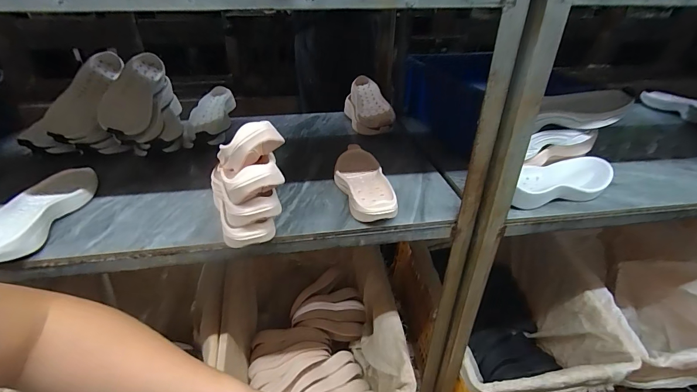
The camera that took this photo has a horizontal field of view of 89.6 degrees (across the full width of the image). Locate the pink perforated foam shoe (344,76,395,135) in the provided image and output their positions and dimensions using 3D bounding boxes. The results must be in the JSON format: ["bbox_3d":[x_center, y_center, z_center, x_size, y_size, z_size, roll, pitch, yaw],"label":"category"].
[{"bbox_3d":[0.060,-0.264,1.059,0.110,0.102,0.271,-4,32,-11],"label":"pink perforated foam shoe"}]

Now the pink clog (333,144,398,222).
[{"bbox_3d":[0.029,-0.034,0.733,0.109,0.057,0.281,-1,32,-6],"label":"pink clog"}]

